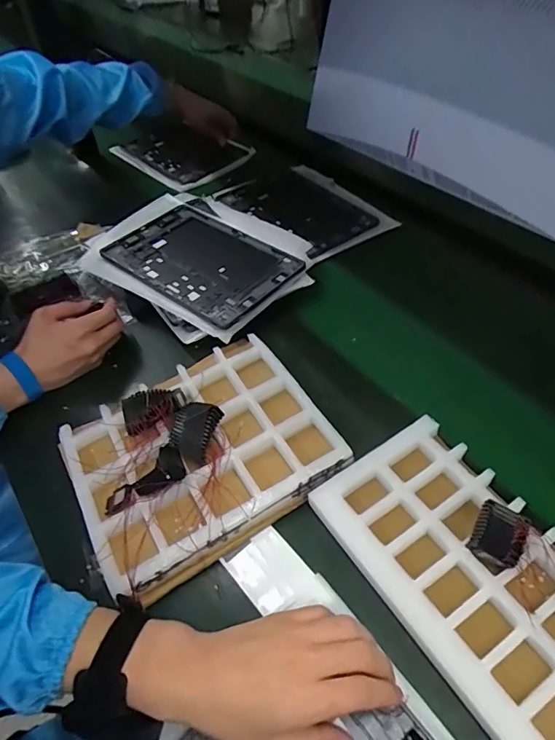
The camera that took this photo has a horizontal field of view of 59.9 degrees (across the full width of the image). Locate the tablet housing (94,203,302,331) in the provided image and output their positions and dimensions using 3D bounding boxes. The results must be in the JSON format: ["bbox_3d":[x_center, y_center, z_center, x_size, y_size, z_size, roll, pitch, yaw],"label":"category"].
[{"bbox_3d":[-0.108,-0.159,0.696,0.251,0.012,0.175,33,57,26],"label":"tablet housing"}]

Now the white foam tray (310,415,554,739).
[{"bbox_3d":[0.195,0.205,0.383,0.157,0.036,0.374,-27,51,-18],"label":"white foam tray"}]

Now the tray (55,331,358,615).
[{"bbox_3d":[-0.084,0.083,0.518,0.259,0.047,0.221,-28,51,-18],"label":"tray"}]

